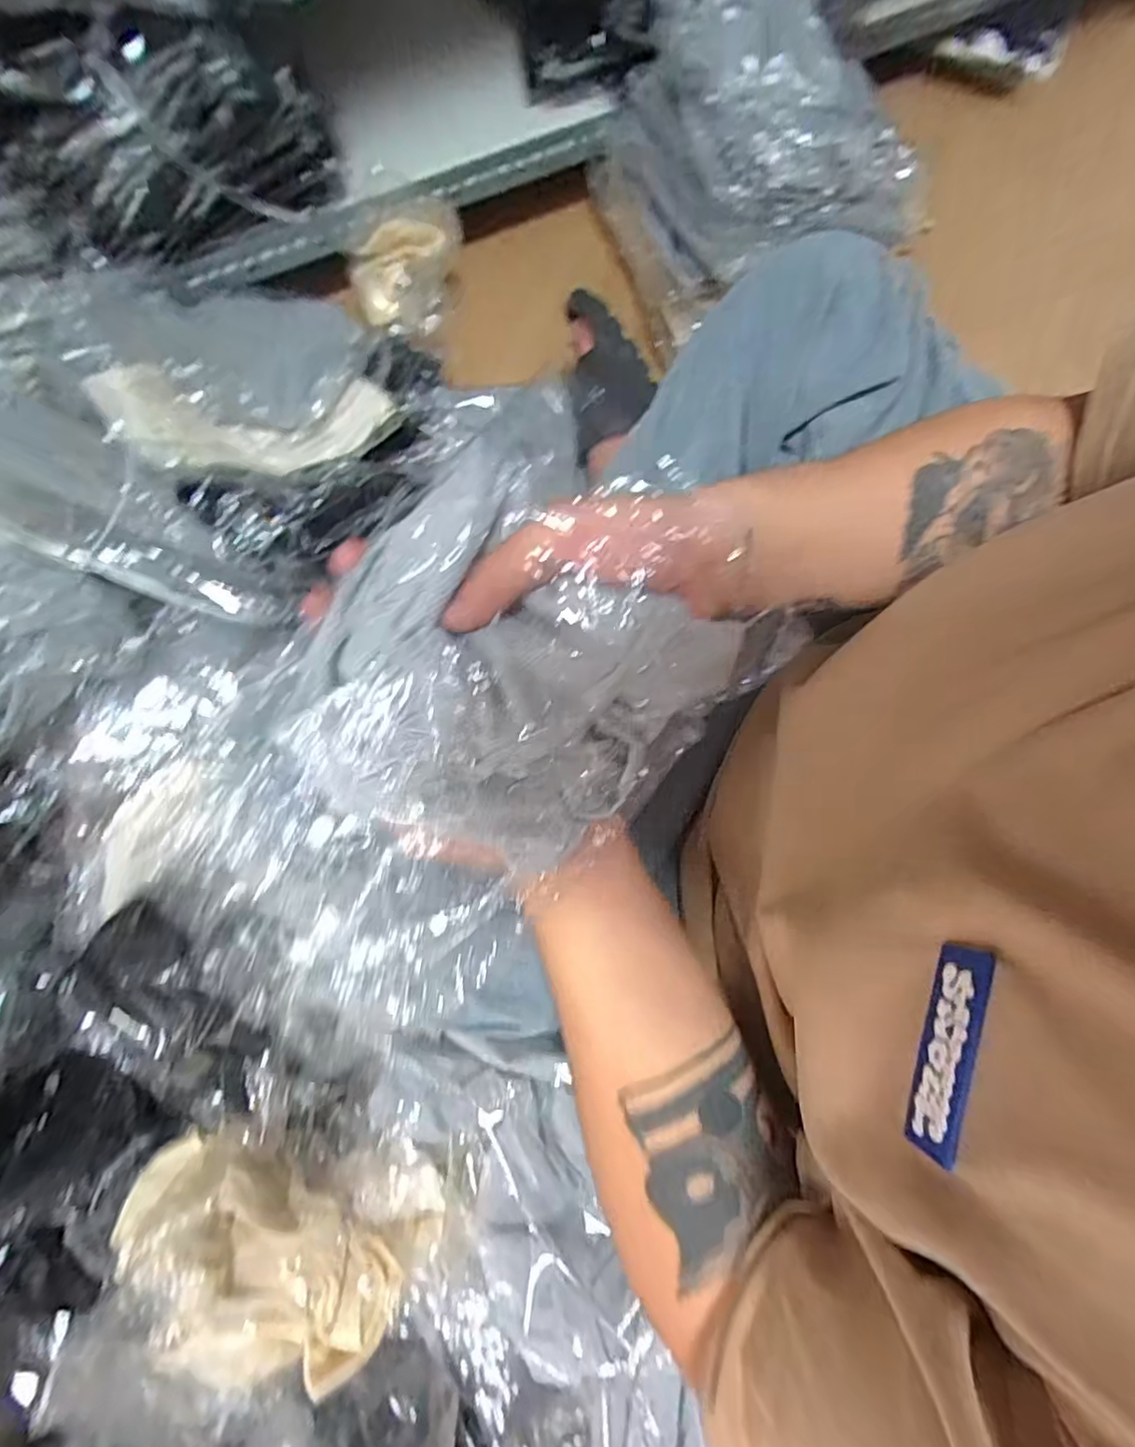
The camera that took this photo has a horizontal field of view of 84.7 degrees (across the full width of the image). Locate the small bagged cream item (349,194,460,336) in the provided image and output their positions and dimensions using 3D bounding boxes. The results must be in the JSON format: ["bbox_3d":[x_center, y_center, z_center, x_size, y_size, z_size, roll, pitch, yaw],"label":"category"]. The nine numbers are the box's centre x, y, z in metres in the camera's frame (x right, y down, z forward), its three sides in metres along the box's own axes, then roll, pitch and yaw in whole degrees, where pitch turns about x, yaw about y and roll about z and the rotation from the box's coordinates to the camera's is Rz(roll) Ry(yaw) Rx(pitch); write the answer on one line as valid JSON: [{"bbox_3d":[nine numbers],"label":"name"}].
[{"bbox_3d":[-0.163,-0.477,0.656,0.126,0.075,0.115,-26,80,-5],"label":"small bagged cream item"}]

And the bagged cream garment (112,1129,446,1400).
[{"bbox_3d":[-0.185,0.313,0.377,0.205,0.103,0.078,7,78,1],"label":"bagged cream garment"}]

